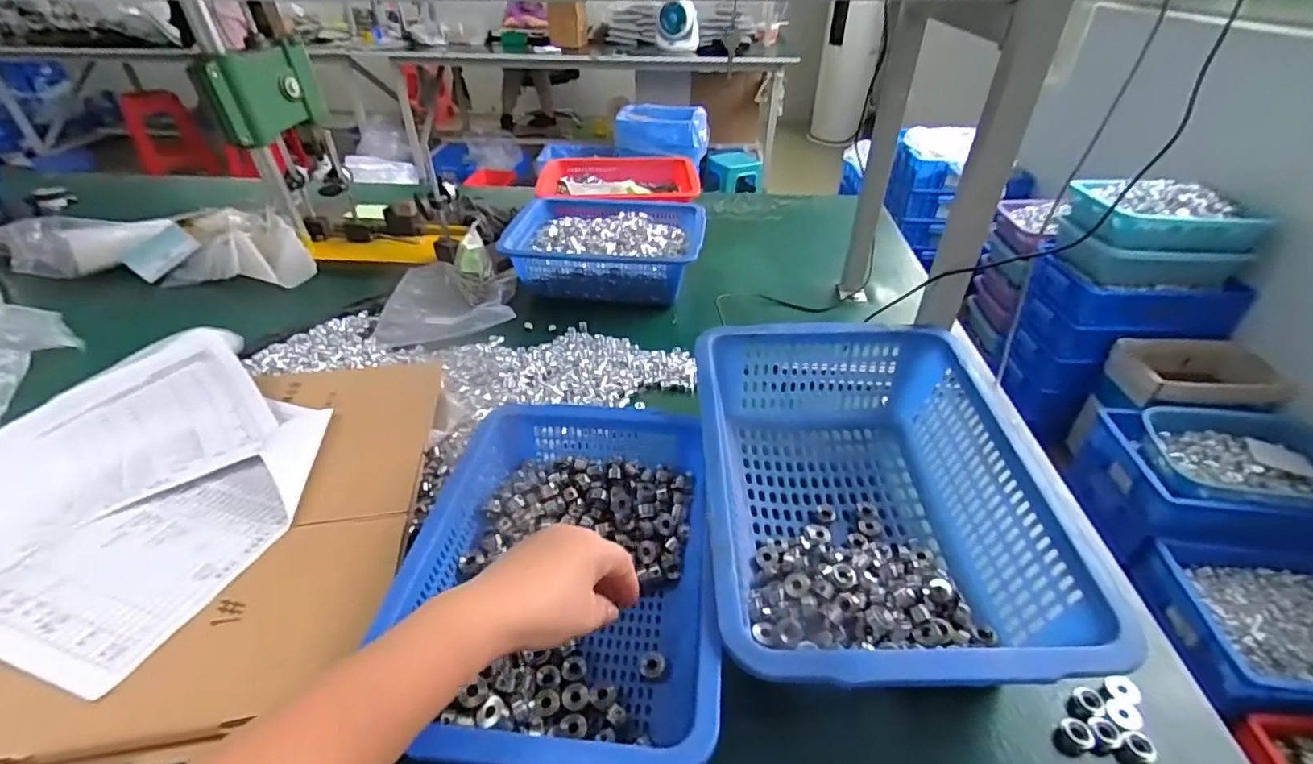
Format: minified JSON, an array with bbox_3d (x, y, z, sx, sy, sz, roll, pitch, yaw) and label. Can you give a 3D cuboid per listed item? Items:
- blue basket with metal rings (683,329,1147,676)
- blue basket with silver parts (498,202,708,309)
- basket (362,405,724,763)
[{"bbox_3d":[0.174,0.100,0.515,0.268,0.125,0.360,0,38,-1],"label":"blue basket with metal rings"},{"bbox_3d":[-0.079,-0.226,0.983,0.312,0.099,0.242,5,38,5],"label":"blue basket with silver parts"},{"bbox_3d":[-0.071,0.143,0.475,0.236,0.076,0.323,0,38,-1],"label":"basket"}]

